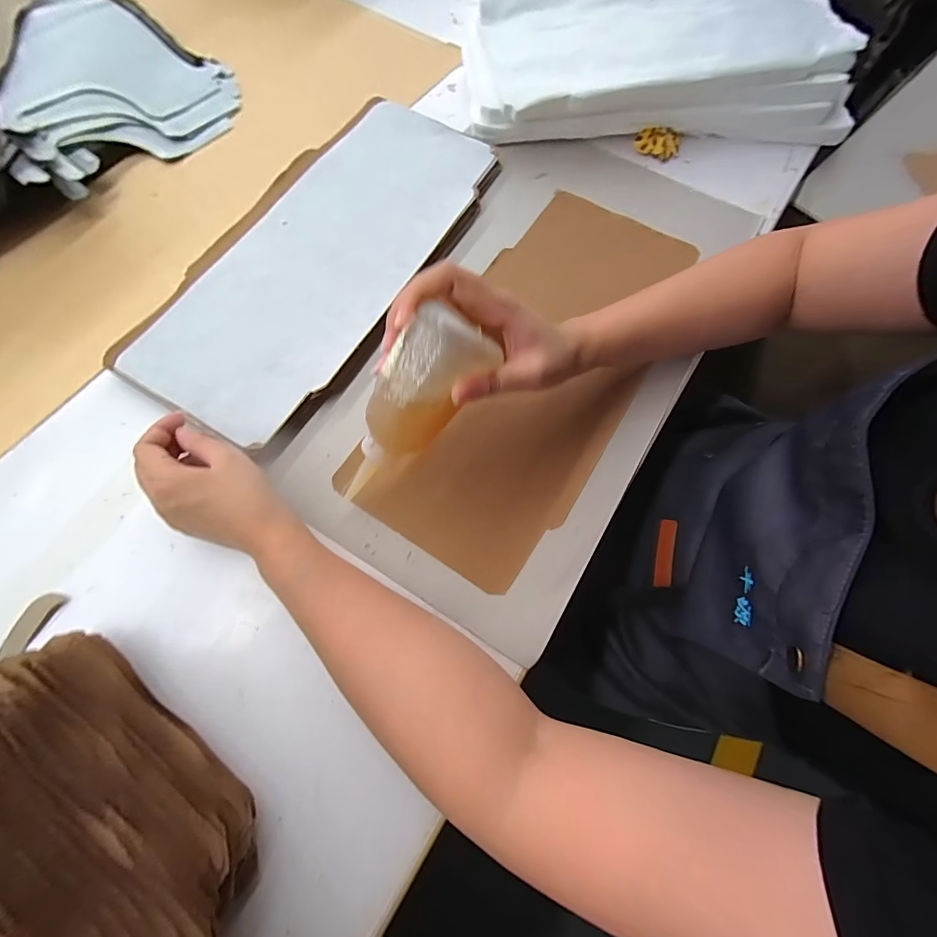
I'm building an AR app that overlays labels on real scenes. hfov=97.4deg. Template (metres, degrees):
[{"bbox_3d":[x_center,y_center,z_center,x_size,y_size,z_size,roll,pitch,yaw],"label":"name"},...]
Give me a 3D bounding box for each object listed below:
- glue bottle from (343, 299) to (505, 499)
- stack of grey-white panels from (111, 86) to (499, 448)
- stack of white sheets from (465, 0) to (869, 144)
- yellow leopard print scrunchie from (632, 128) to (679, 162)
[{"bbox_3d":[-0.044,-0.037,0.283,0.048,0.035,0.145,47,120,13],"label":"glue bottle"},{"bbox_3d":[-0.144,-0.223,0.413,0.201,0.023,0.412,27,72,7],"label":"stack of grey-white panels"},{"bbox_3d":[0.224,-0.489,0.498,0.433,0.080,0.187,-4,71,-4],"label":"stack of white sheets"},{"bbox_3d":[0.228,-0.394,0.494,0.052,0.021,0.034,19,71,4],"label":"yellow leopard print scrunchie"}]

